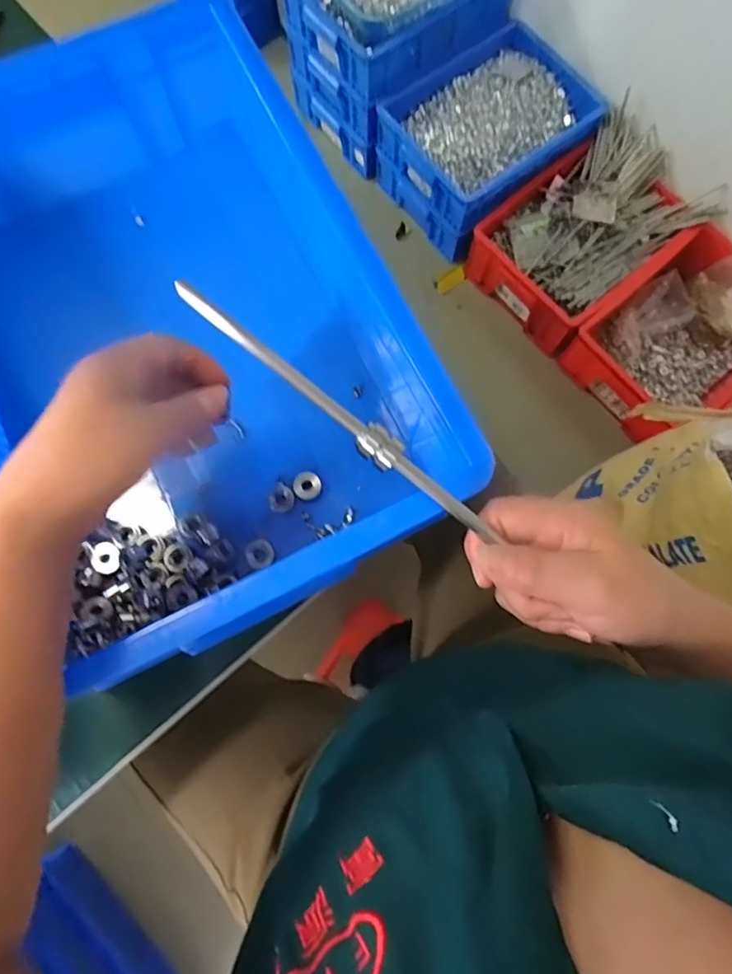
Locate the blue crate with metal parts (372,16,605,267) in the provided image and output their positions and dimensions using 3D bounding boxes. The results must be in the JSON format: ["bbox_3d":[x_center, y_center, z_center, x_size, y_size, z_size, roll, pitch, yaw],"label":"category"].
[{"bbox_3d":[0.284,-0.811,1.298,0.461,0.162,0.329,-41,81,-10],"label":"blue crate with metal parts"}]

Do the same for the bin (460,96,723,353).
[{"bbox_3d":[0.496,-0.575,1.259,0.477,0.159,0.332,-39,80,-10],"label":"bin"}]

